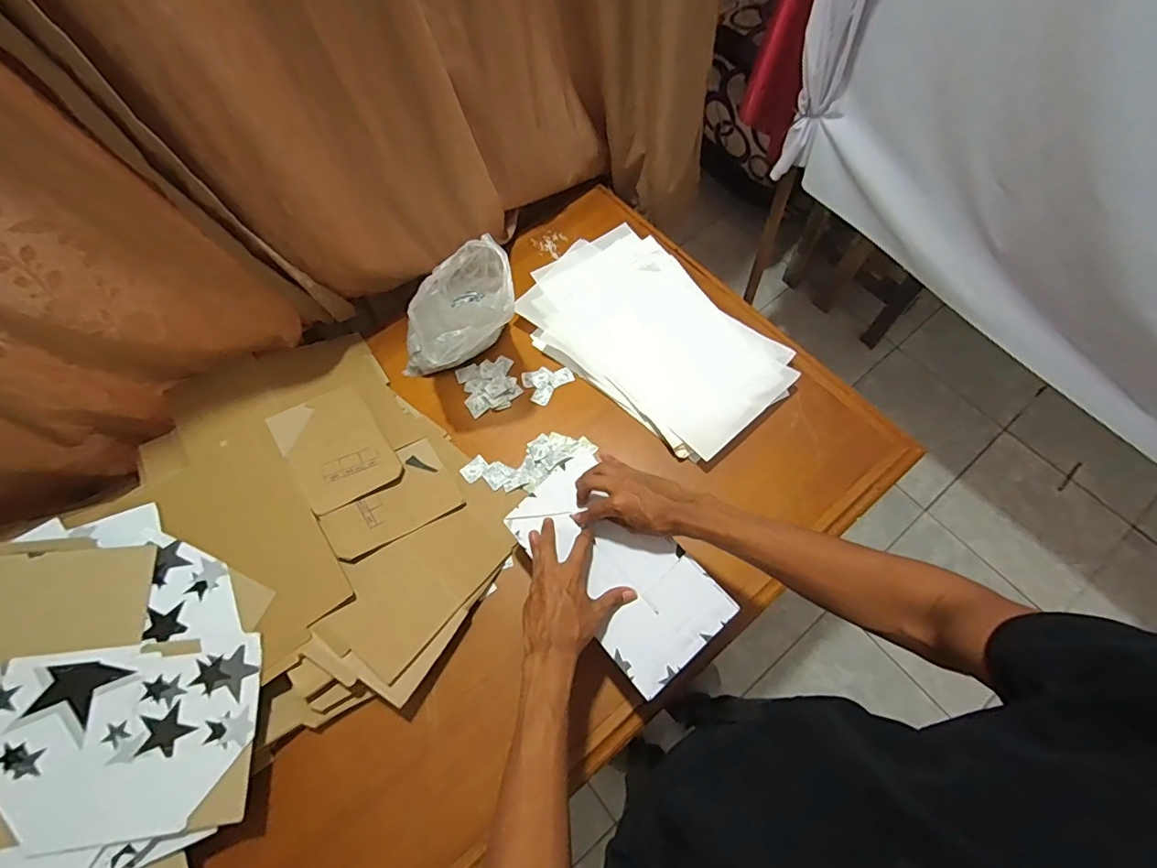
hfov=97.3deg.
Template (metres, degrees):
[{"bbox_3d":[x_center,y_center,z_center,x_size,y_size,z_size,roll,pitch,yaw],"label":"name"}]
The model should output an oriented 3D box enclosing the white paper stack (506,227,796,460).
[{"bbox_3d":[0.124,-0.170,0.881,0.289,0.037,0.447,-38,70,-13],"label":"white paper stack"}]

